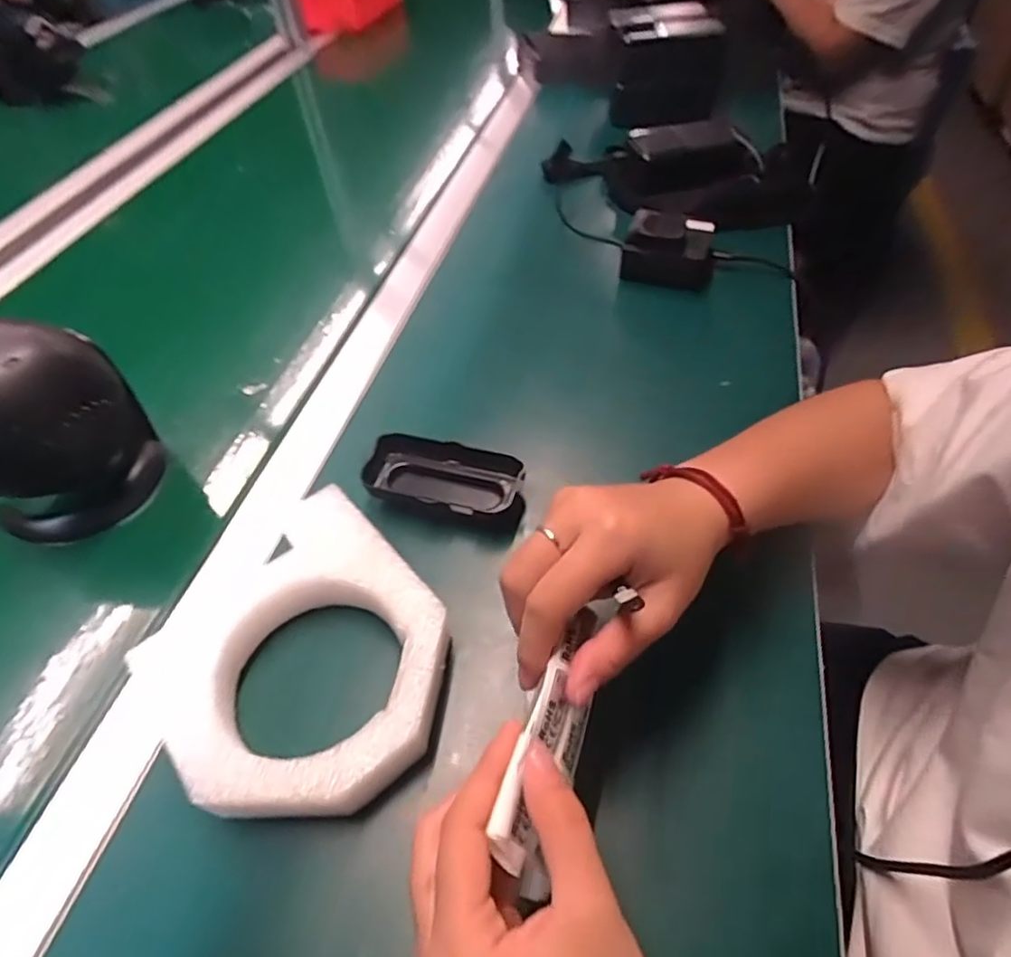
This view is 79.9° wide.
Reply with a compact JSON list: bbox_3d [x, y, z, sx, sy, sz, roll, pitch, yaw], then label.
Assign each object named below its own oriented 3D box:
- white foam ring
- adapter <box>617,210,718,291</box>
[{"bbox_3d":[-0.108,0.105,0.337,0.145,0.046,0.161,-37,58,-23],"label":"white foam ring"},{"bbox_3d":[0.159,-0.224,0.584,0.086,0.048,0.068,9,52,11],"label":"adapter"}]

